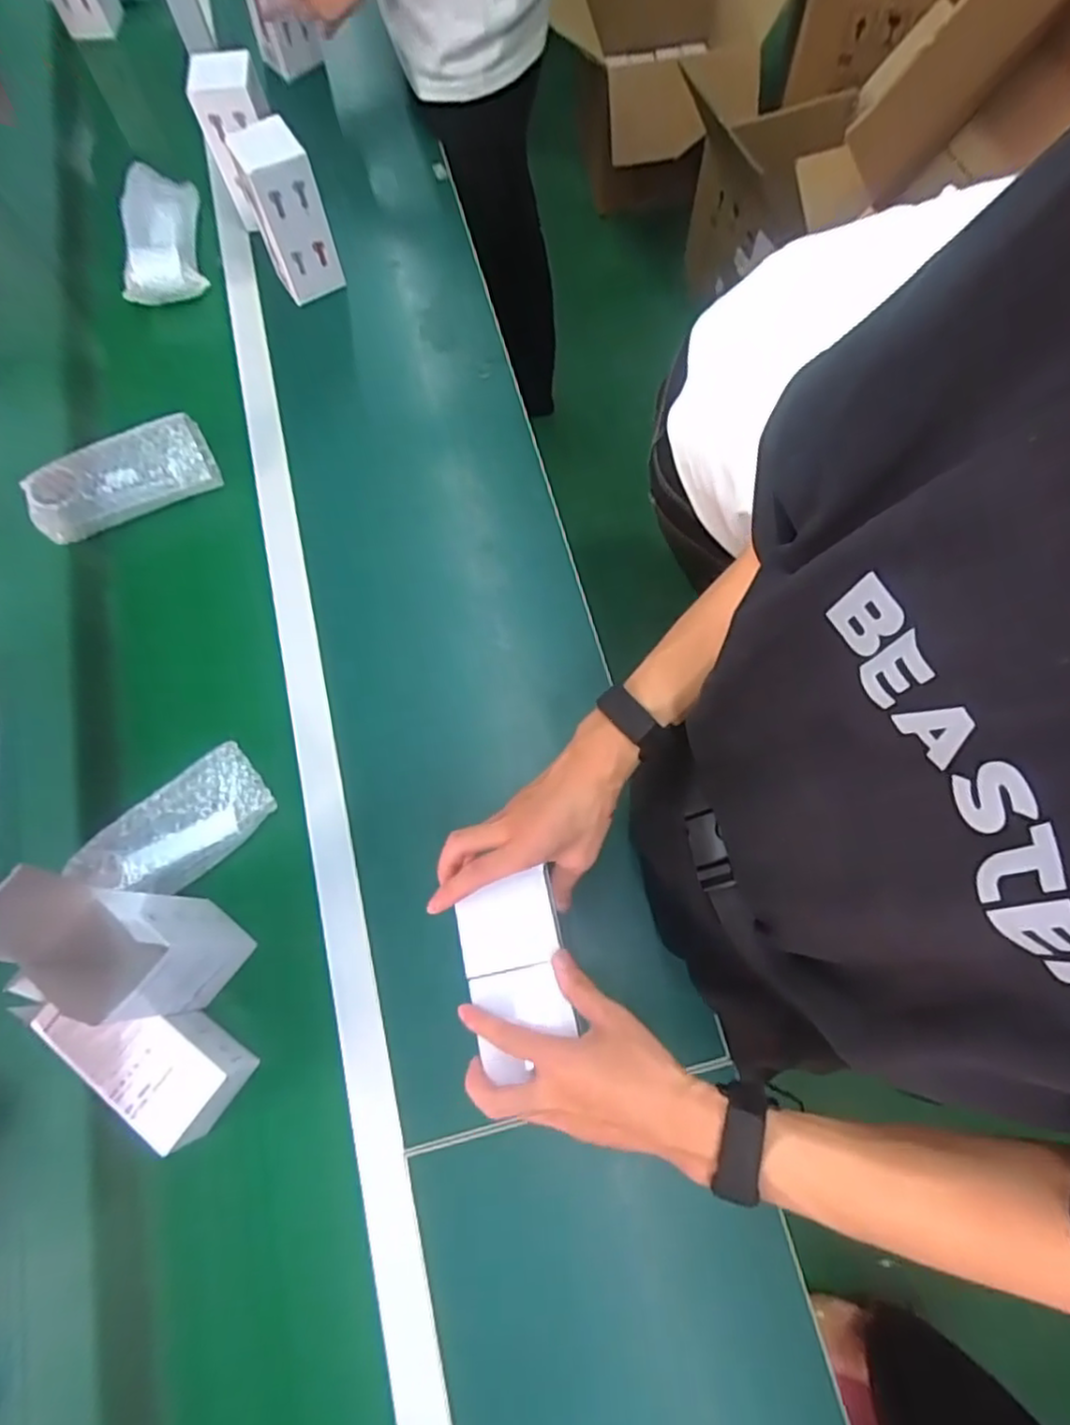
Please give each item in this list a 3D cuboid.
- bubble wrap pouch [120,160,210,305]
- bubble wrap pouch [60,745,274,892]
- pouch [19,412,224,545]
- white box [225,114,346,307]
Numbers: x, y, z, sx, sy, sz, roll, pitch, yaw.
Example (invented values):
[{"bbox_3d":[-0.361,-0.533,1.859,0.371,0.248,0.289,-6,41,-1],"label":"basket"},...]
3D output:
[{"bbox_3d":[-0.493,-0.633,0.899,0.100,0.067,0.172,-9,72,-2],"label":"bubble wrap pouch"},{"bbox_3d":[-0.334,0.110,0.651,0.163,0.042,0.081,-41,76,-11],"label":"bubble wrap pouch"},{"bbox_3d":[-0.477,-0.267,0.779,0.204,0.074,0.054,-23,73,-6],"label":"pouch"},{"bbox_3d":[-0.303,-0.610,0.847,0.080,0.195,0.064,-25,73,-7],"label":"white box"}]

